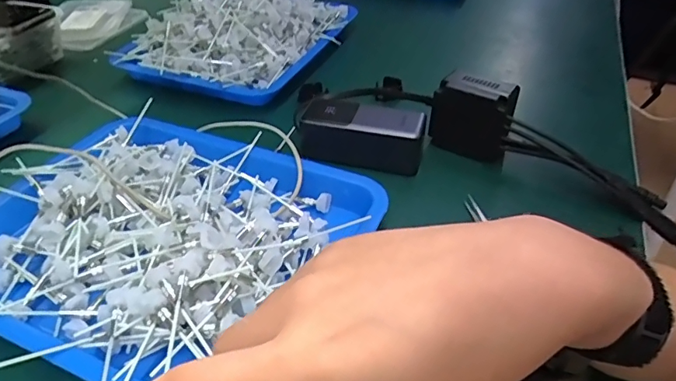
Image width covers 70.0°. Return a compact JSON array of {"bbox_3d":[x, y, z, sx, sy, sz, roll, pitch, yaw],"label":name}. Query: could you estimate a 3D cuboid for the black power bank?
[{"bbox_3d":[0.027,-0.064,0.526,0.135,0.050,0.056,14,42,15],"label":"black power bank"}]

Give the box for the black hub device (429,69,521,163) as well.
[{"bbox_3d":[0.149,-0.078,0.531,0.086,0.086,0.040,22,44,24],"label":"black hub device"}]

